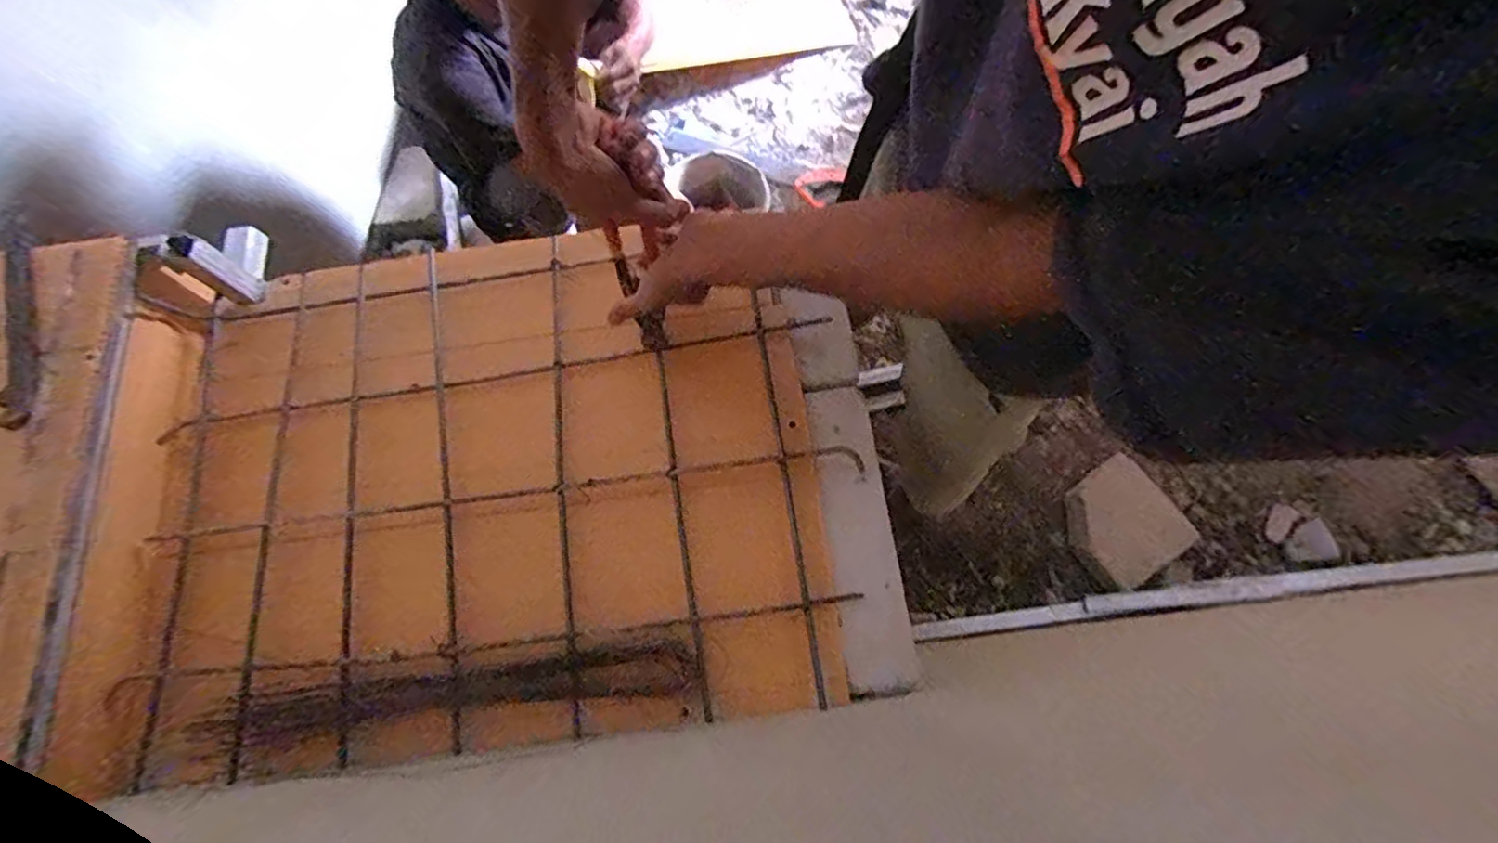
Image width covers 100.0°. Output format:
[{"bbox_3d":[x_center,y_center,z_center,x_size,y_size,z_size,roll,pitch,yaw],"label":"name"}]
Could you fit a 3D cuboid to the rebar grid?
[{"bbox_3d":[-0.268,0.056,0.646,0.697,0.033,0.509,-7,70,1],"label":"rebar grid"}]

